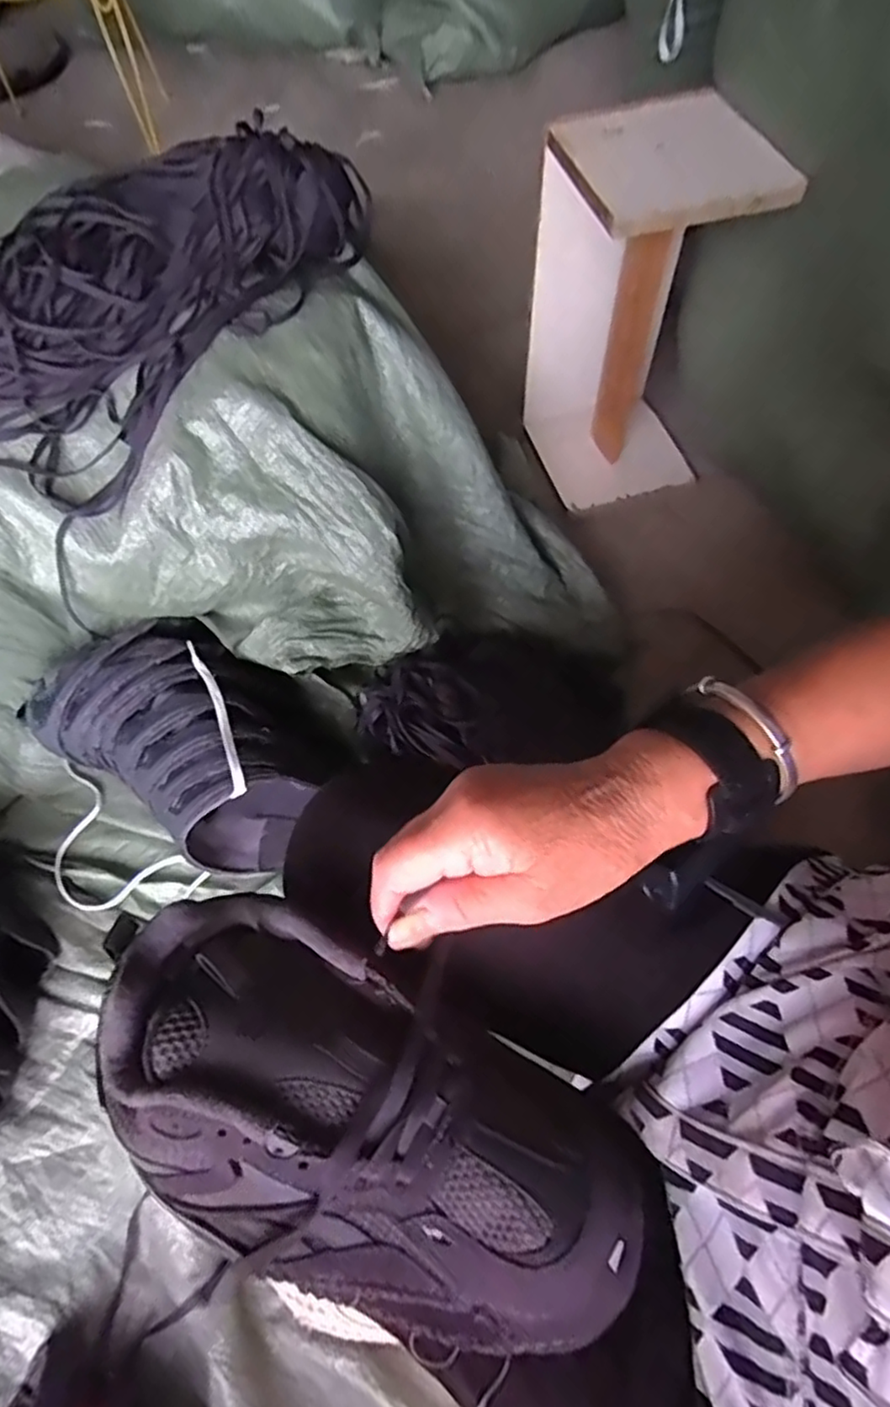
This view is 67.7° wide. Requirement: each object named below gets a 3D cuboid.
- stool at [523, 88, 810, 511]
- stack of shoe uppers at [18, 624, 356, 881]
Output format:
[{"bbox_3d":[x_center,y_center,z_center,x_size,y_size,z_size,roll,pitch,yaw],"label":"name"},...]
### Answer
[{"bbox_3d":[0.253,-0.472,0.910,0.233,0.494,0.211,-15,65,-6],"label":"stool"},{"bbox_3d":[-0.280,0.026,0.741,0.333,0.131,0.212,32,69,15],"label":"stack of shoe uppers"}]

